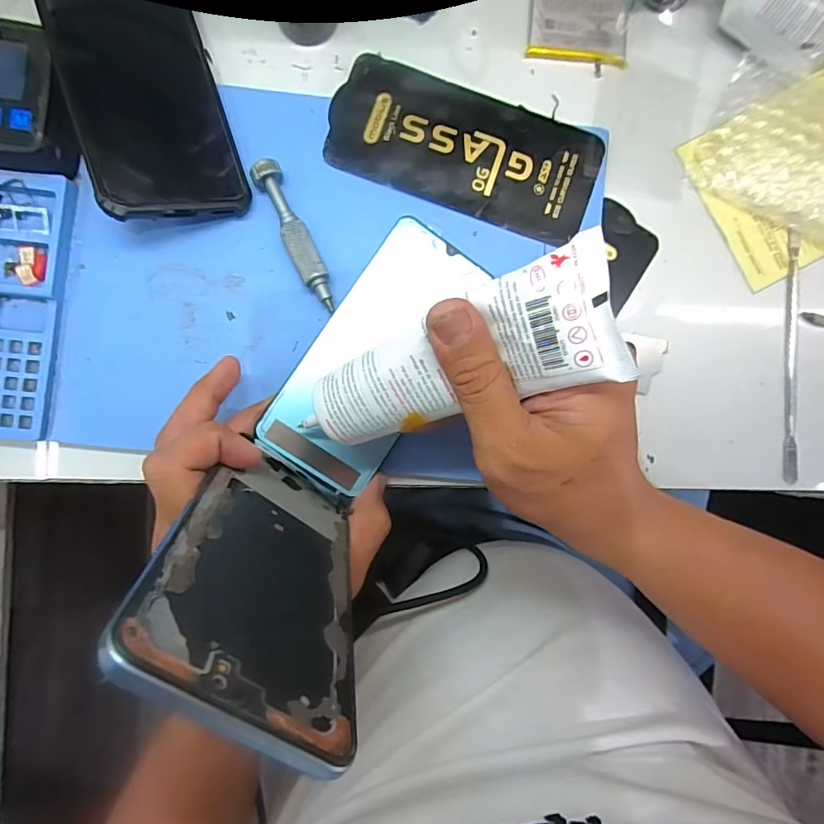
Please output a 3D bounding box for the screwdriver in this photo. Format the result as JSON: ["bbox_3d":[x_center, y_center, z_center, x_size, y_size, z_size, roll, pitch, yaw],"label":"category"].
[{"bbox_3d":[-0.067,-0.101,0.279,0.017,0.014,0.091,-24,90,-2],"label":"screwdriver"}]

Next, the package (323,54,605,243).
[{"bbox_3d":[0.033,-0.162,0.296,0.162,0.011,0.079,17,89,-1],"label":"package"}]

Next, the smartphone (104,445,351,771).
[{"bbox_3d":[-0.054,0.057,0.184,0.071,0.149,0.008,38,97,-17],"label":"smartphone"}]

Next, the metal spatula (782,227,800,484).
[{"bbox_3d":[0.239,-0.036,0.302,0.007,0.010,0.158,3,89,-2],"label":"metal spatula"}]

